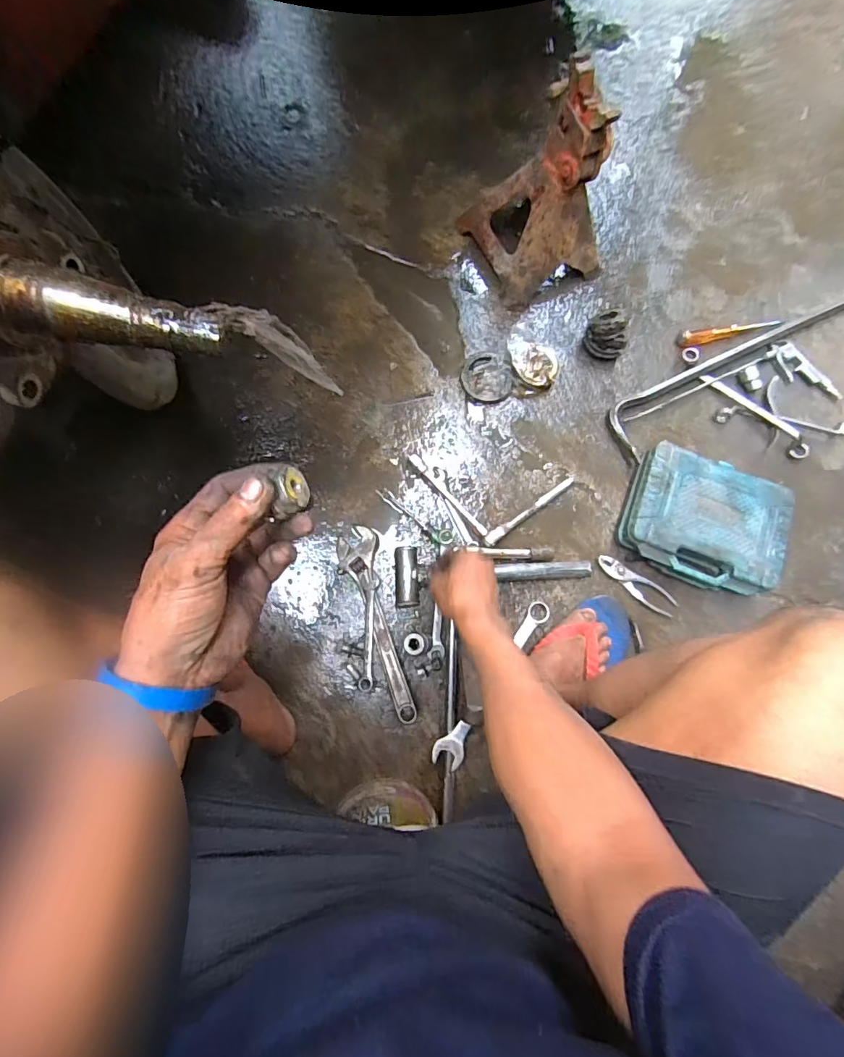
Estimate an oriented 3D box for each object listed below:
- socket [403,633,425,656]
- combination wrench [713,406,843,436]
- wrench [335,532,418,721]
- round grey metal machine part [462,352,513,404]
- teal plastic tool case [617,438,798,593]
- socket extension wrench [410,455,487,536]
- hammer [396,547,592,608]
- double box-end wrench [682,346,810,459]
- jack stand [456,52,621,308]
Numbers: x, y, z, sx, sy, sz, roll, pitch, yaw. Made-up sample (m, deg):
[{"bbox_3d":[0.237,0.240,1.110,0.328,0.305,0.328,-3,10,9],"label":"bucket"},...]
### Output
[{"bbox_3d":[-0.012,0.172,0.724,0.030,0.041,0.032,1,82,-5],"label":"socket"},{"bbox_3d":[0.628,-0.185,0.831,0.247,0.012,0.028,5,83,-4],"label":"combination wrench"},{"bbox_3d":[-0.067,0.142,0.730,0.068,0.032,0.296,-16,84,-6],"label":"wrench"},{"bbox_3d":[0.110,-0.255,0.808,0.083,0.015,0.087,1,83,-4],"label":"round grey metal machine part"},{"bbox_3d":[0.450,-0.011,0.773,0.242,0.063,0.194,23,82,-1],"label":"teal plastic tool case"},{"bbox_3d":[0.042,-0.054,0.773,0.015,0.014,0.170,-43,88,-8],"label":"socket extension wrench"},{"bbox_3d":[0.113,0.075,0.755,0.307,0.029,0.089,0,83,-4],"label":"hammer"},{"bbox_3d":[0.562,-0.219,0.834,0.276,0.019,0.036,41,82,1],"label":"double box-end wrench"},{"bbox_3d":[0.190,-0.510,0.727,0.168,0.258,0.200,-32,86,-7],"label":"jack stand"}]

